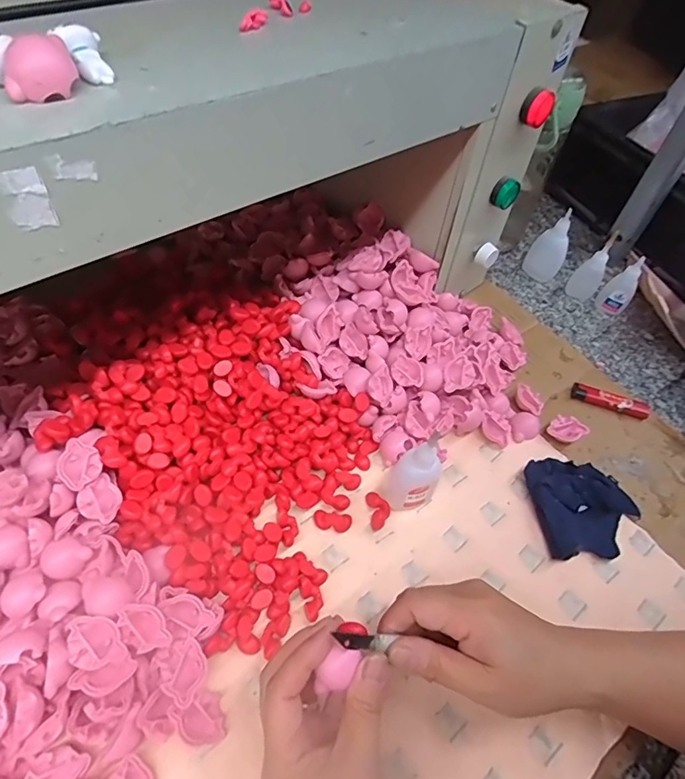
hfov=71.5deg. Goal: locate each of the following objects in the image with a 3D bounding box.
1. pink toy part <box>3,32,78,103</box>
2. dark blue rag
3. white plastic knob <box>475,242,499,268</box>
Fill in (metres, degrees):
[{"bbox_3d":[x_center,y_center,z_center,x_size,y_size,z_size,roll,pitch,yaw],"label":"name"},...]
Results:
[{"bbox_3d":[-0.135,-0.143,0.212,0.029,0.019,0.020,-18,59,-16],"label":"pink toy part"},{"bbox_3d":[0.213,0.102,0.418,0.089,0.019,0.086,0,56,-4],"label":"dark blue rag"},{"bbox_3d":[0.156,-0.145,0.513,0.022,0.026,0.013,-23,60,-19],"label":"white plastic knob"}]

